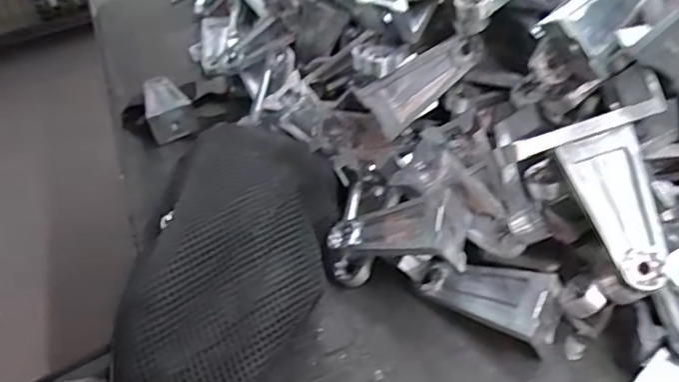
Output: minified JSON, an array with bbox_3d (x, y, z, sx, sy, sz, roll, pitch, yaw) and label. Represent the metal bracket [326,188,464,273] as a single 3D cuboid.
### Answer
[{"bbox_3d":[0.035,0.031,0.386,0.094,0.044,0.049,-8,37,30],"label":"metal bracket"}]

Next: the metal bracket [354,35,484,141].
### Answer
[{"bbox_3d":[0.063,-0.081,0.415,0.092,0.039,0.019,-34,43,3],"label":"metal bracket"}]

